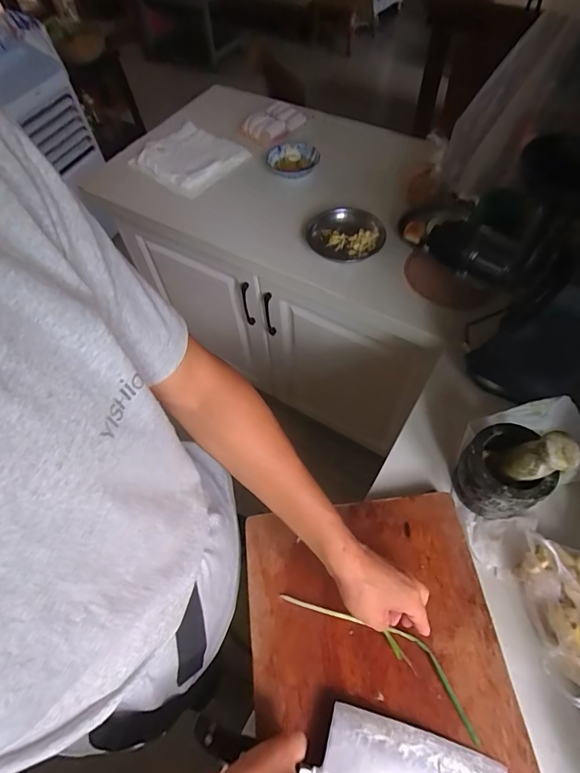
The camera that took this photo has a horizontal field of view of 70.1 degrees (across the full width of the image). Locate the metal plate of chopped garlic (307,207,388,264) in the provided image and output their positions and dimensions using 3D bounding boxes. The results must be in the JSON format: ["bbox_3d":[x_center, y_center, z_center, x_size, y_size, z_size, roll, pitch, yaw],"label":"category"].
[{"bbox_3d":[0.113,-0.309,0.836,0.152,0.035,0.125,9,60,9],"label":"metal plate of chopped garlic"}]

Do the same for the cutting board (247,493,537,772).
[{"bbox_3d":[0.100,0.326,0.460,0.275,0.014,0.385,-7,59,-1],"label":"cutting board"}]

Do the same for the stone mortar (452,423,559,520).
[{"bbox_3d":[0.273,0.112,0.538,0.089,0.080,0.101,-12,59,-4],"label":"stone mortar"}]

